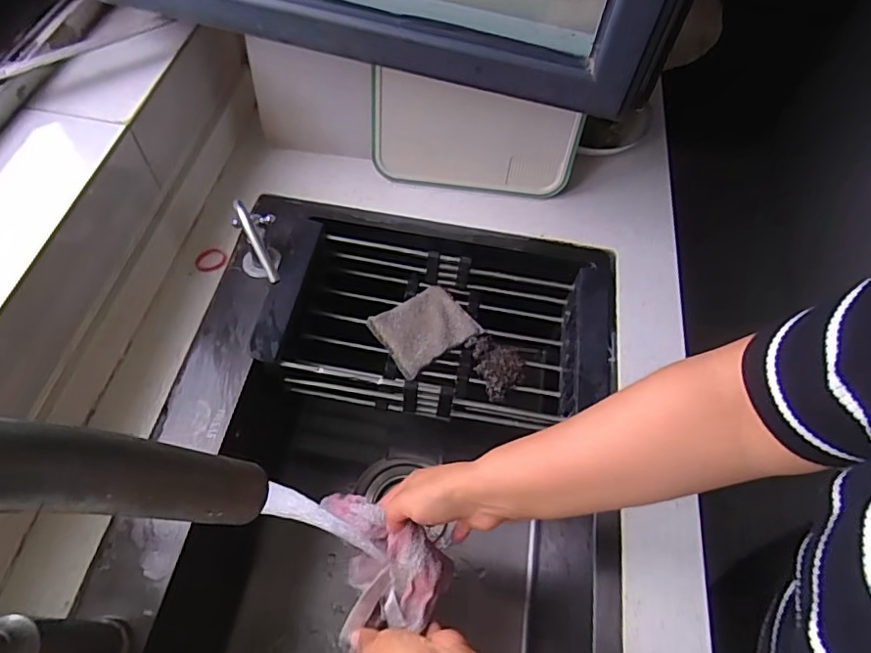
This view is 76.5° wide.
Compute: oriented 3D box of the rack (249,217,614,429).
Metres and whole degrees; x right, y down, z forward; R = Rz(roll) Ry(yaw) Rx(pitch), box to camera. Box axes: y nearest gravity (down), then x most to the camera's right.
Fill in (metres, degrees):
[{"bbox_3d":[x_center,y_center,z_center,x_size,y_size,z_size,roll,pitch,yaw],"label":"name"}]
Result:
[{"bbox_3d":[0.007,-0.004,0.659,0.378,0.092,0.213,10,59,1],"label":"rack"}]

